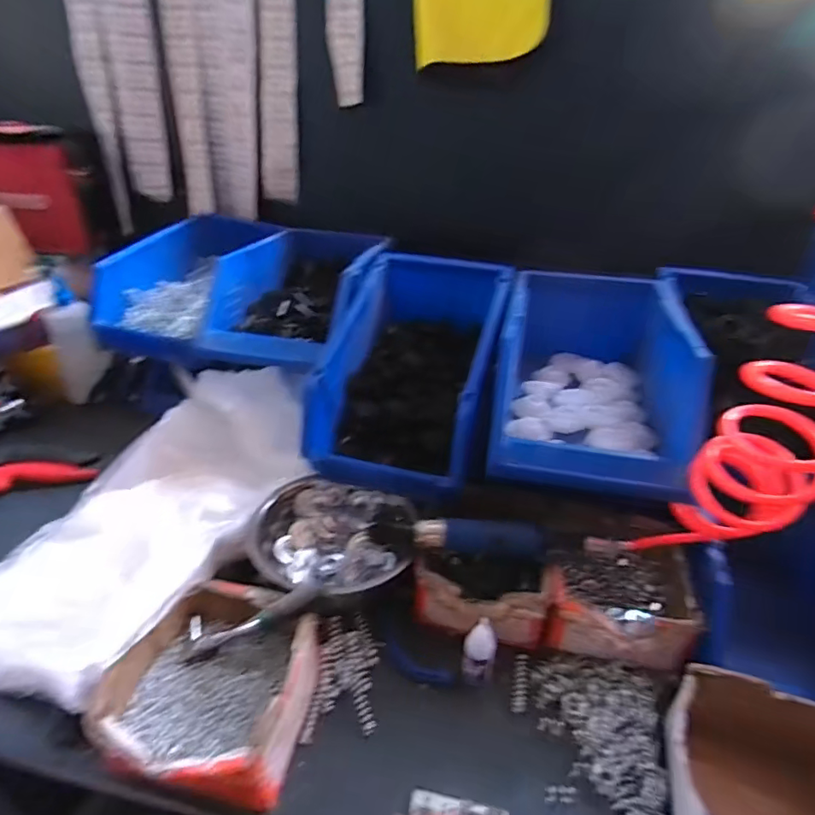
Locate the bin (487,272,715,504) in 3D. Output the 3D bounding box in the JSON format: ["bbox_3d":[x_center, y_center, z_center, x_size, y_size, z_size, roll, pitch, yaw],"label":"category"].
[{"bbox_3d":[0.212,-0.056,0.633,0.201,0.141,0.380,8,31,7],"label":"bin"}]

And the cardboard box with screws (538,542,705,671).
[{"bbox_3d":[0.221,0.198,0.563,0.141,0.078,0.153,11,32,11],"label":"cardboard box with screws"}]

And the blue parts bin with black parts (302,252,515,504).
[{"bbox_3d":[0.011,-0.052,0.698,0.204,0.218,0.314,12,32,13],"label":"blue parts bin with black parts"}]

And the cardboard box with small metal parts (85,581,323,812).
[{"bbox_3d":[-0.168,0.240,0.453,0.155,0.059,0.169,9,32,9],"label":"cardboard box with small metal parts"}]

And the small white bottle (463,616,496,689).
[{"bbox_3d":[0.070,0.239,0.499,0.023,0.075,0.027,-20,39,-34],"label":"small white bottle"}]

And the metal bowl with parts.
[{"bbox_3d":[-0.084,0.153,0.599,0.181,0.062,0.171,3,31,-2],"label":"metal bowl with parts"}]

